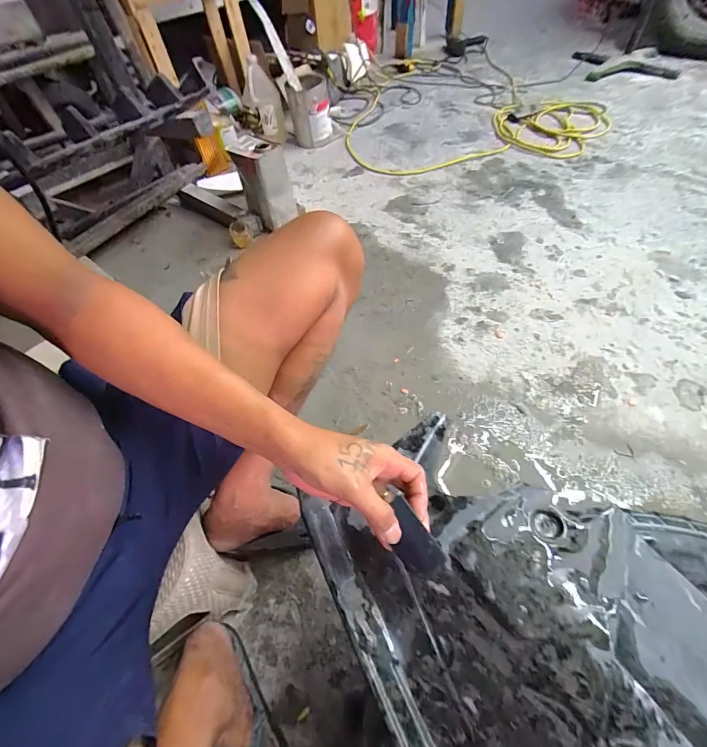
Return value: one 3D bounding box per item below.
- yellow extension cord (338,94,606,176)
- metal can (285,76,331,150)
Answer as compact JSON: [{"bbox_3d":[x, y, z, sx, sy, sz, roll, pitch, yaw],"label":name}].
[{"bbox_3d":[0.508,-1.053,1.475,1.076,0.029,0.672,-3,55,2],"label":"yellow extension cord"},{"bbox_3d":[-0.177,-1.055,1.424,0.155,0.214,0.154,-12,59,-3],"label":"metal can"}]

